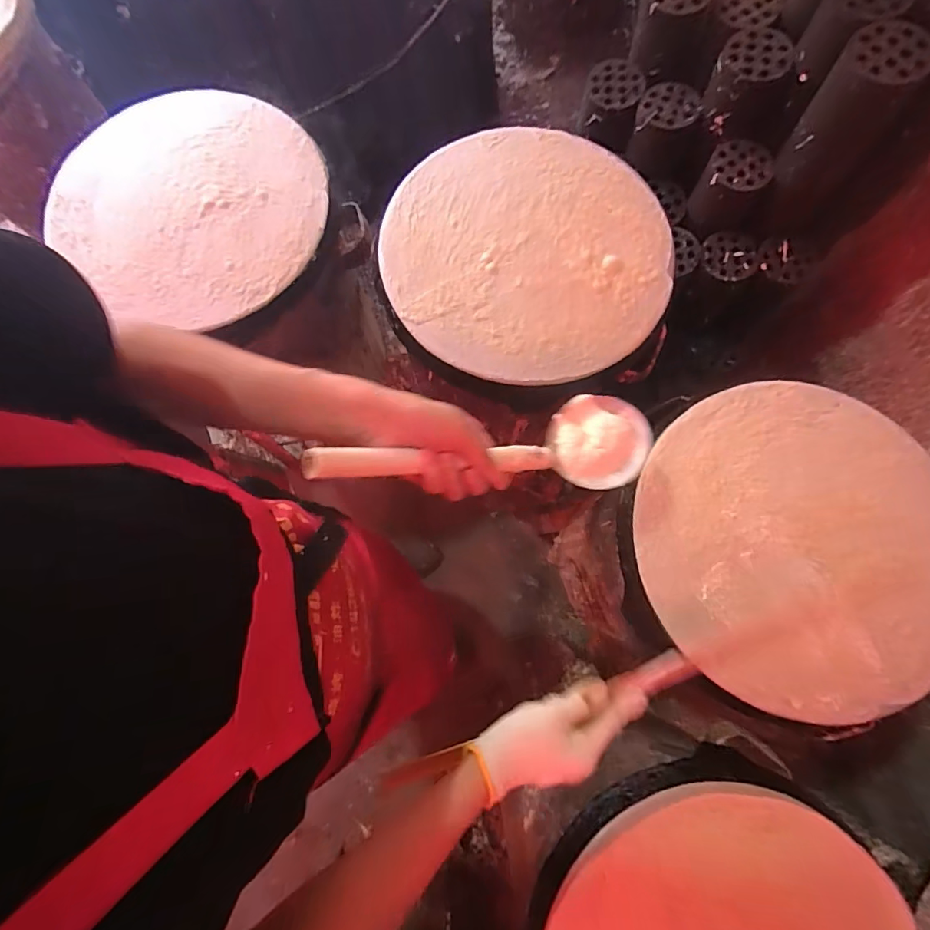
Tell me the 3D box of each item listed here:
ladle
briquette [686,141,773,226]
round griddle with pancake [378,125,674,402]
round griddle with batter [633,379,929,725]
[{"bbox_3d":[0.030,-0.018,0.405,0.325,0.063,0.091,-4,76,-34],"label":"ladle"},{"bbox_3d":[0.441,-0.466,0.785,0.099,0.084,0.104,0,79,1],"label":"briquette"},{"bbox_3d":[0.078,-0.275,0.611,0.356,0.030,0.375,0,79,1],"label":"round griddle with pancake"},{"bbox_3d":[0.378,0.083,0.531,0.354,0.027,0.356,0,79,1],"label":"round griddle with batter"}]

